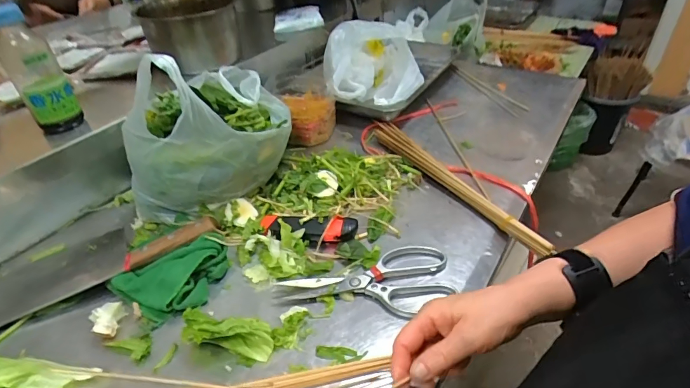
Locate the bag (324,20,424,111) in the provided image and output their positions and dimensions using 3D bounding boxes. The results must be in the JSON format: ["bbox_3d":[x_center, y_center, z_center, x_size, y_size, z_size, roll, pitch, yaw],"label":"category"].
[{"bbox_3d":[0.062,-0.283,0.907,0.209,0.143,0.213,-5,38,1],"label":"bag"}]

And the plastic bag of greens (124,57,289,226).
[{"bbox_3d":[-0.205,-0.104,0.632,0.210,0.228,0.232,4,39,13],"label":"plastic bag of greens"}]

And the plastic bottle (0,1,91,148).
[{"bbox_3d":[-0.450,-0.167,0.602,0.053,0.188,0.060,22,44,29],"label":"plastic bottle"}]

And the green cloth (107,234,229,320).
[{"bbox_3d":[-0.222,0.109,0.527,0.149,0.036,0.088,-20,40,-18],"label":"green cloth"}]

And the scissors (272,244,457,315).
[{"bbox_3d":[0.032,0.114,0.506,0.211,0.016,0.096,-12,38,-11],"label":"scissors"}]

